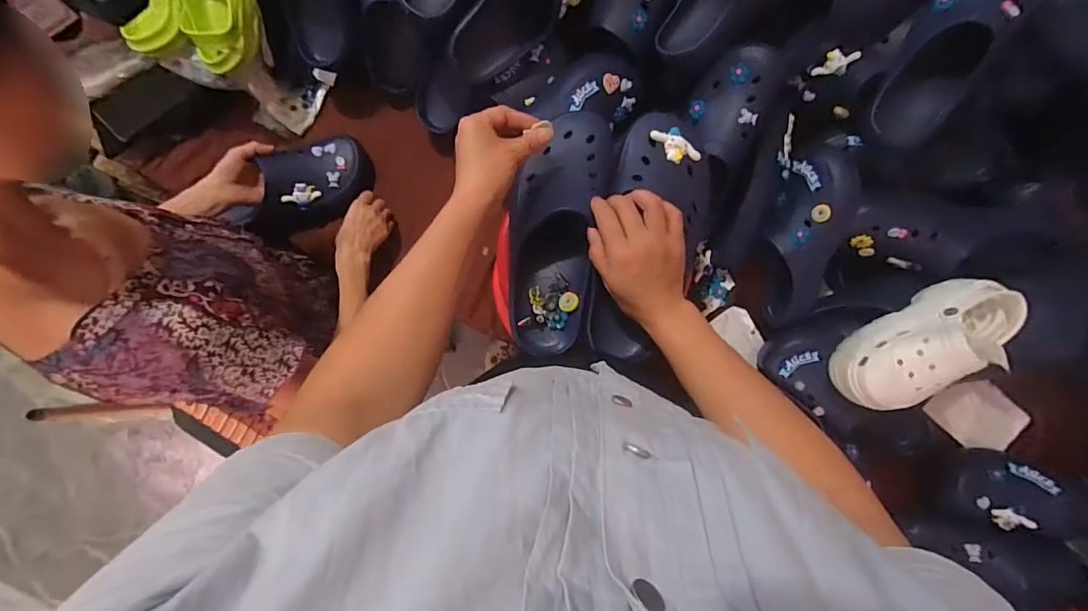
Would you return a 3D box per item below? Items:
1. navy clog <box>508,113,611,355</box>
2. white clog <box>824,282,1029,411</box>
[{"bbox_3d":[0.012,-0.088,0.551,0.101,0.093,0.279,9,91,2],"label":"navy clog"},{"bbox_3d":[0.528,0.053,0.655,0.246,0.095,0.103,-35,84,-3],"label":"white clog"}]

